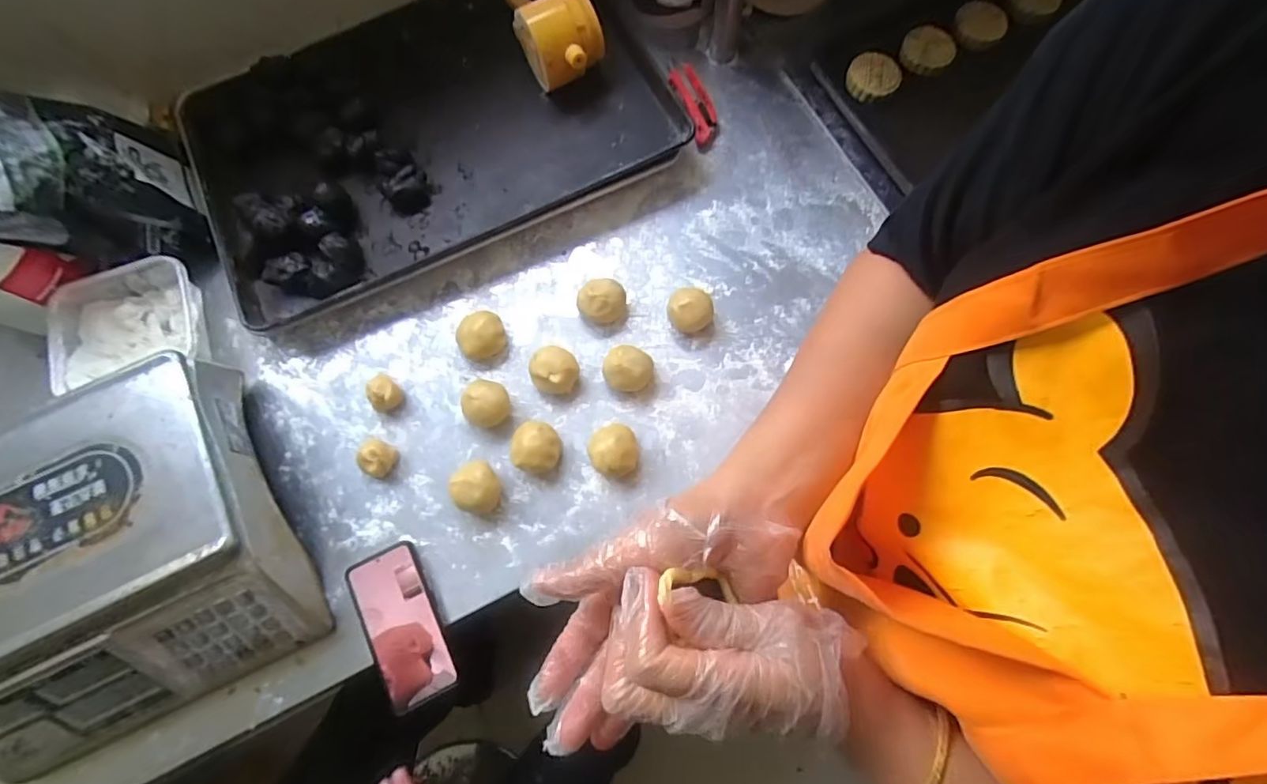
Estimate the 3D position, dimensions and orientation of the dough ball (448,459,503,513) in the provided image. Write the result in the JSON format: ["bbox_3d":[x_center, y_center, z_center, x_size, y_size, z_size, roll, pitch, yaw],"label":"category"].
[{"bbox_3d":[-0.178,0.109,0.651,0.057,0.045,0.052,0,74,0],"label":"dough ball"}]

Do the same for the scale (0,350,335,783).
[{"bbox_3d":[-0.541,0.174,0.584,0.328,0.129,0.319,-26,76,-6],"label":"scale"}]

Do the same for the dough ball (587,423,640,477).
[{"bbox_3d":[-0.023,0.066,0.657,0.058,0.035,0.058,0,74,0],"label":"dough ball"}]

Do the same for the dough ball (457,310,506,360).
[{"bbox_3d":[-0.188,-0.070,0.697,0.056,0.042,0.055,0,74,0],"label":"dough ball"}]

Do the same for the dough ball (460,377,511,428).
[{"bbox_3d":[-0.176,0.012,0.670,0.060,0.046,0.054,28,76,8],"label":"dough ball"}]

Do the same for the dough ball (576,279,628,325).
[{"bbox_3d":[-0.039,-0.115,0.708,0.059,0.042,0.053,-6,74,-1],"label":"dough ball"}]

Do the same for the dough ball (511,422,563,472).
[{"bbox_3d":[-0.112,0.064,0.661,0.054,0.040,0.053,0,74,0],"label":"dough ball"}]

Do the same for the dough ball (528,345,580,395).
[{"bbox_3d":[-0.094,-0.027,0.684,0.058,0.040,0.057,-1,74,0],"label":"dough ball"}]

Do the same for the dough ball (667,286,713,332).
[{"bbox_3d":[0.071,-0.103,0.705,0.057,0.044,0.057,17,74,5],"label":"dough ball"}]

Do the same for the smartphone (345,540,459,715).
[{"bbox_3d":[-0.252,0.251,0.620,0.079,0.014,0.163,-25,75,-7],"label":"smartphone"}]

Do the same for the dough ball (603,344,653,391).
[{"bbox_3d":[-0.007,-0.028,0.684,0.056,0.045,0.053,0,74,0],"label":"dough ball"}]

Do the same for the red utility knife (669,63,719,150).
[{"bbox_3d":[0.088,-0.395,0.796,0.041,0.025,0.127,-17,74,-5],"label":"red utility knife"}]

